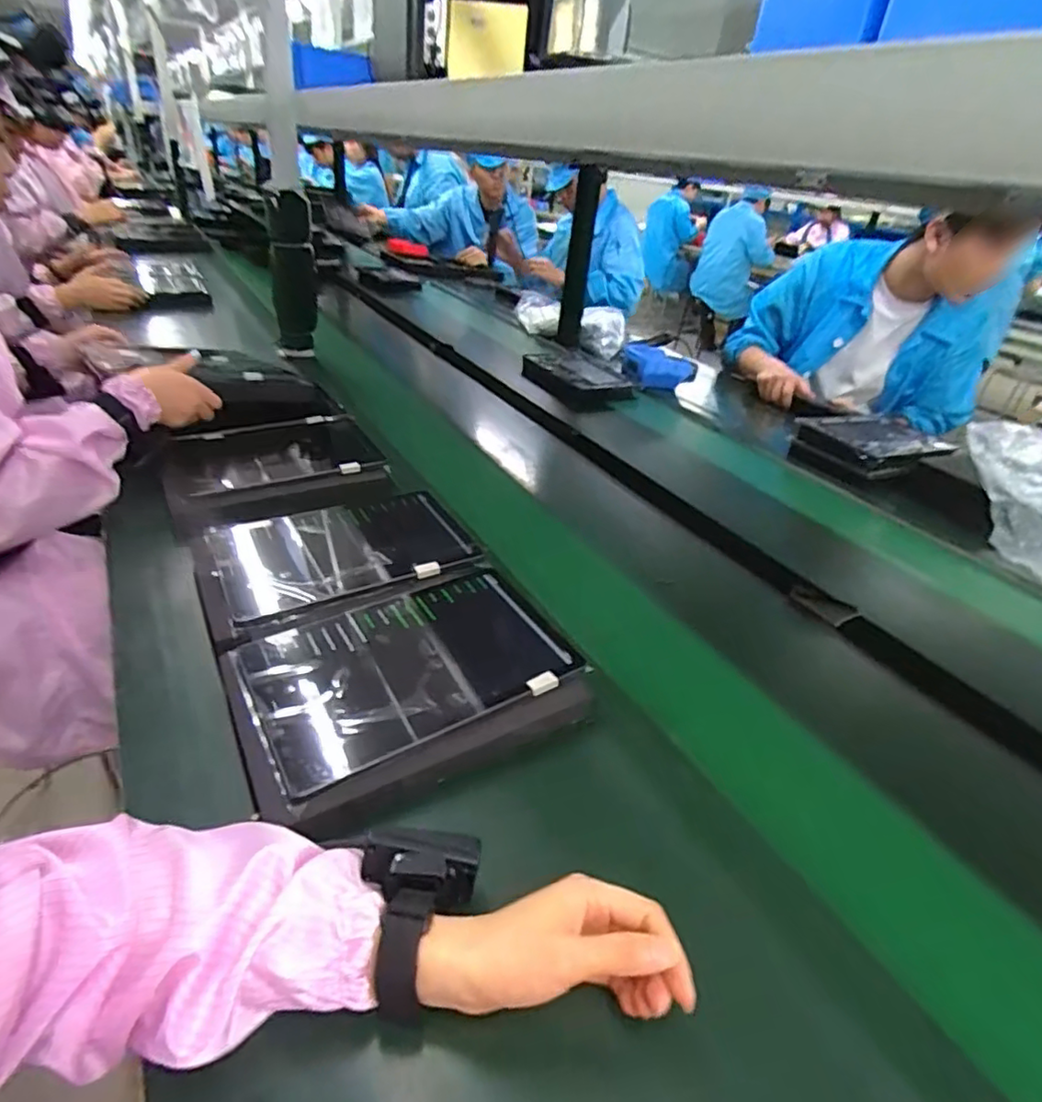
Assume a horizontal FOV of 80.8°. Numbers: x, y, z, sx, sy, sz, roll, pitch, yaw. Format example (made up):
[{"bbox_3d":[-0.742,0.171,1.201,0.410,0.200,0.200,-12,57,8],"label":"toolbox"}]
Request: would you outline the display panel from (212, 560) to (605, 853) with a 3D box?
[{"bbox_3d":[-0.095,0.098,0.514,0.265,0.024,0.217,-15,39,-31],"label":"display panel"}]

